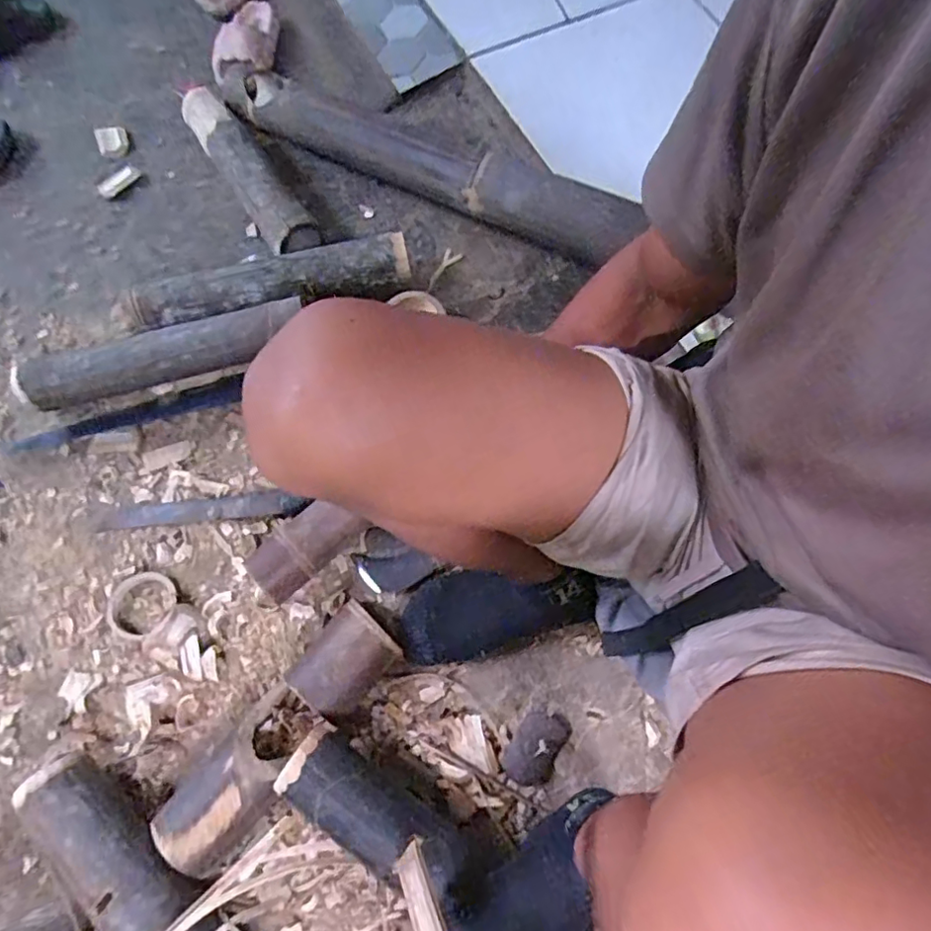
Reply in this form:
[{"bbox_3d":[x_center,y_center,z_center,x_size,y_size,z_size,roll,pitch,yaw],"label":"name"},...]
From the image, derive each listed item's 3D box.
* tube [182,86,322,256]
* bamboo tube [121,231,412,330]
[{"bbox_3d":[-0.315,-0.433,0.825,0.074,0.059,0.352,-32,72,-12],"label":"tube"},{"bbox_3d":[-0.256,-0.237,0.763,0.372,0.065,0.074,-14,69,-6],"label":"bamboo tube"}]

